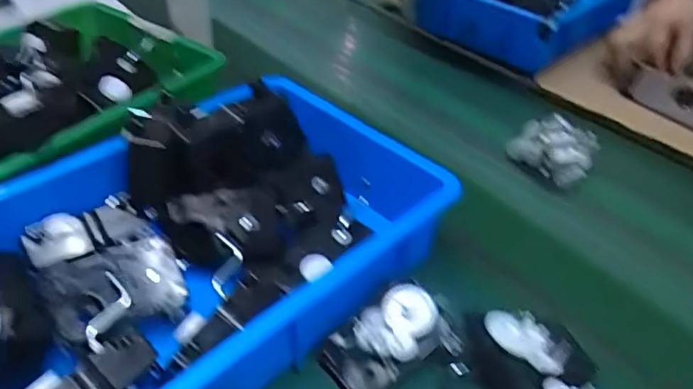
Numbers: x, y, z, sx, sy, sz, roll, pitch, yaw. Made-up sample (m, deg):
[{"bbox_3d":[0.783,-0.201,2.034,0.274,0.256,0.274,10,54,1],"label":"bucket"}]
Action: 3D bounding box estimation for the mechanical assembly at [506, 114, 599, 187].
[{"bbox_3d":[0.260,-0.060,0.697,0.098,0.054,0.069,20,41,18],"label":"mechanical assembly"}]

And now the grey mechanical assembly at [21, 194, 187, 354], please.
[{"bbox_3d":[-0.200,0.062,0.457,0.097,0.048,0.130,-22,46,-30],"label":"grey mechanical assembly"}]

